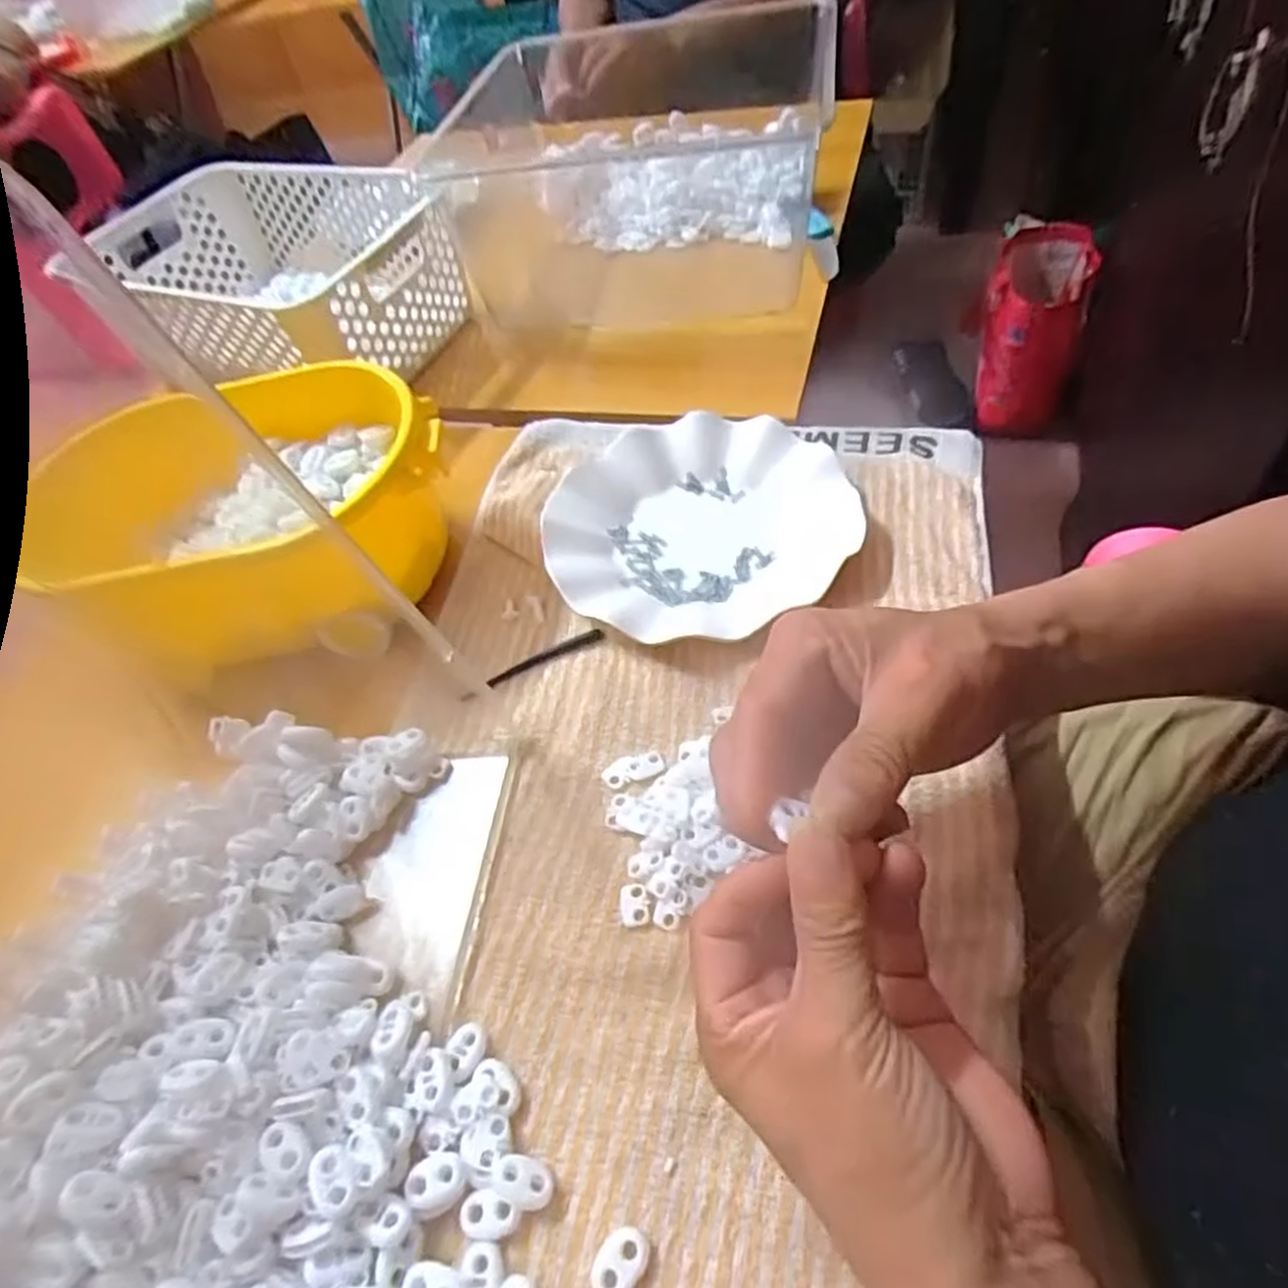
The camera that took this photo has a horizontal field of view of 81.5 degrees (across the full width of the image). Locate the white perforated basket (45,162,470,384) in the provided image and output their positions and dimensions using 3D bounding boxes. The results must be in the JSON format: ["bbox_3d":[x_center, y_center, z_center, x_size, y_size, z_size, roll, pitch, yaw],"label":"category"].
[{"bbox_3d":[-0.307,-0.338,0.666,0.327,0.099,0.185,16,58,22],"label":"white perforated basket"}]

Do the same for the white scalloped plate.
[{"bbox_3d":[0.033,-0.077,0.463,0.182,0.025,0.164,-15,51,0],"label":"white scalloped plate"}]

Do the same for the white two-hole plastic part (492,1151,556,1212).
[{"bbox_3d":[-0.045,0.196,0.273,0.023,0.005,0.015,12,56,20],"label":"white two-hole plastic part"}]

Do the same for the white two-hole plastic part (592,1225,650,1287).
[{"bbox_3d":[-0.009,0.213,0.257,0.016,0.007,0.022,27,62,28],"label":"white two-hole plastic part"}]

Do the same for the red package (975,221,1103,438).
[{"bbox_3d":[0.607,-0.488,1.188,0.141,0.227,0.237,9,55,18],"label":"red package"}]

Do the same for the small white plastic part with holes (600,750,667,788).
[{"bbox_3d":[-0.005,0.062,0.374,0.031,0.004,0.015,-16,51,-1],"label":"small white plastic part with holes"}]

